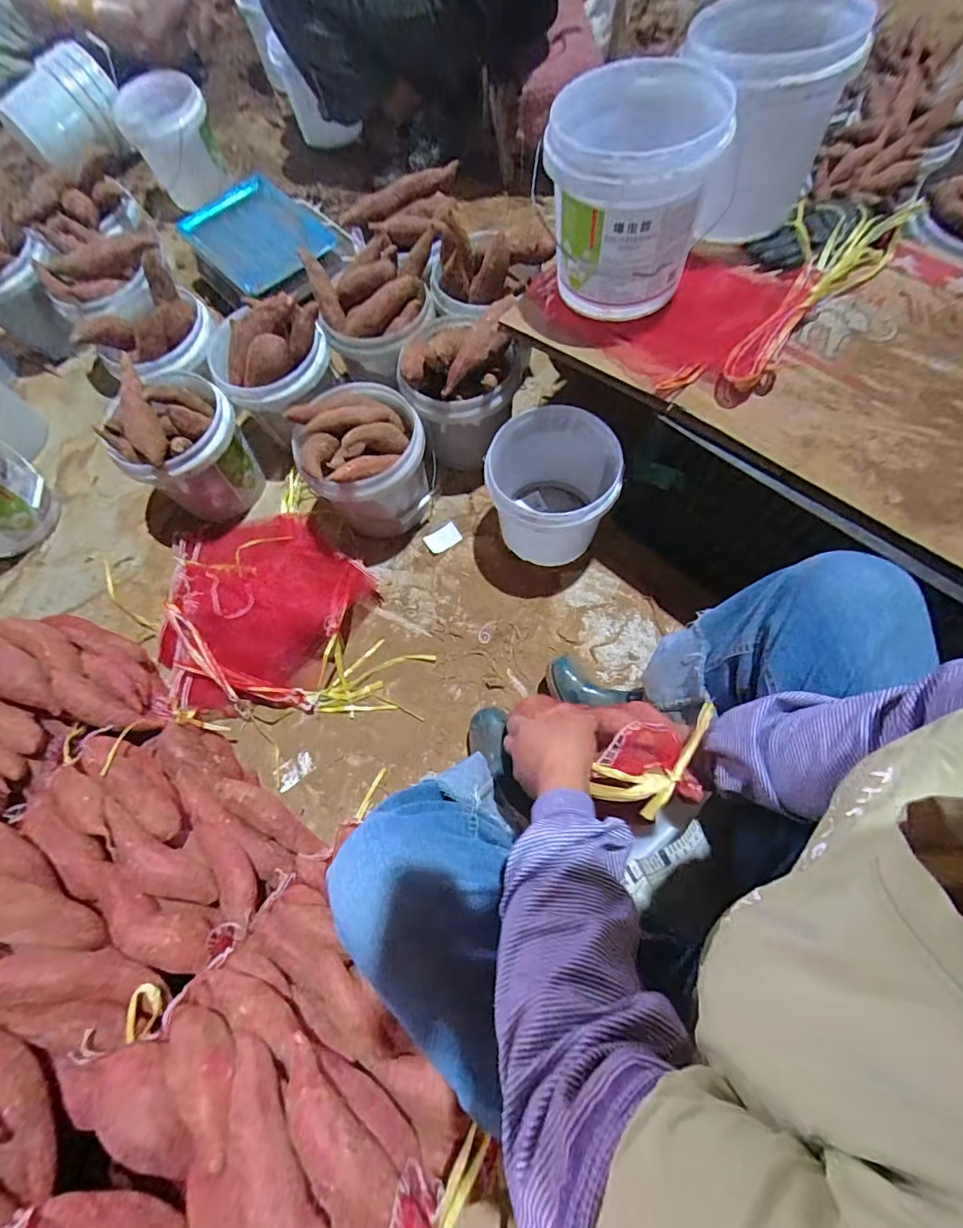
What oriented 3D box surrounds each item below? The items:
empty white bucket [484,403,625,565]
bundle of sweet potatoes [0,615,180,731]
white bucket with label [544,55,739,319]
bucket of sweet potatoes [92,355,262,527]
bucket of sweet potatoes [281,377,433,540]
[{"bbox_3d":[0.114,-0.199,0.830,0.202,0.203,0.206,-1,69,3],"label":"empty white bucket"},{"bbox_3d":[-0.650,0.084,0.780,0.342,0.150,0.150,17,71,9],"label":"bundle of sweet potatoes"},{"bbox_3d":[0.182,-0.542,0.630,0.204,0.185,0.217,0,69,3],"label":"white bucket with label"},{"bbox_3d":[-0.545,-0.313,0.910,0.197,0.260,0.216,-1,69,3],"label":"bucket of sweet potatoes"},{"bbox_3d":[-0.191,-0.260,0.858,0.203,0.210,0.193,-1,69,3],"label":"bucket of sweet potatoes"}]

